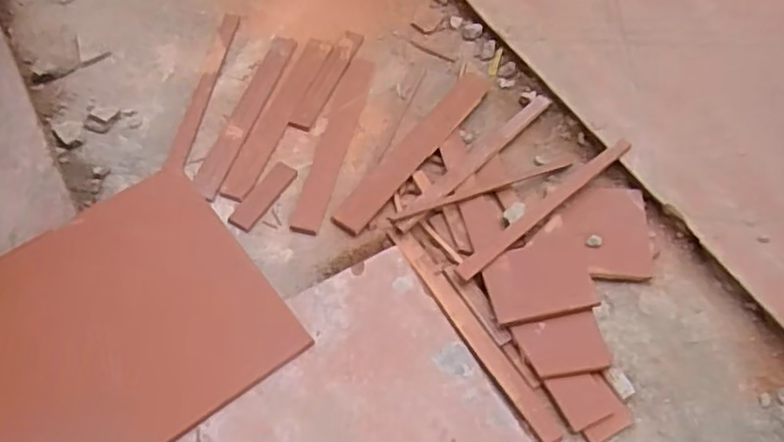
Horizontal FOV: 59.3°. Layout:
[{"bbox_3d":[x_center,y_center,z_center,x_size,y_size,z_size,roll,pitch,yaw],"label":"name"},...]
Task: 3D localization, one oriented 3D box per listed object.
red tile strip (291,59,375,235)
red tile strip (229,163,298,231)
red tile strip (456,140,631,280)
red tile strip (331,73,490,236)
[{"bbox_3d":[-0.123,-0.191,1.554,0.071,0.007,0.526,10,58,6],"label":"red tile strip"},{"bbox_3d":[-0.270,-0.052,1.452,0.054,0.005,0.186,27,61,16],"label":"red tile strip"},{"bbox_3d":[0.318,-0.032,1.395,0.492,0.013,0.042,-36,64,-24],"label":"red tile strip"},{"bbox_3d":[0.059,-0.164,1.522,0.089,0.020,0.526,30,62,18],"label":"red tile strip"}]

